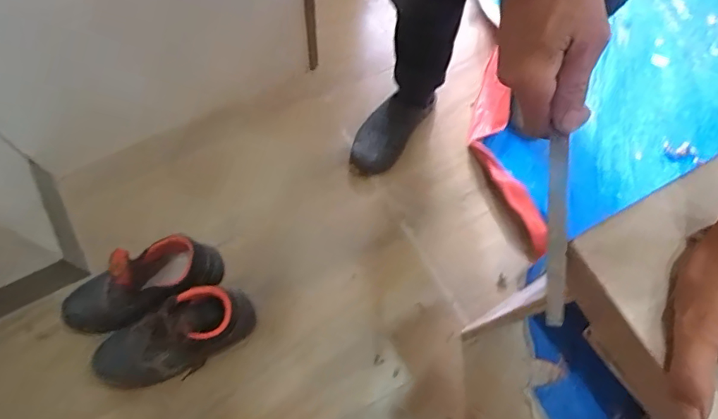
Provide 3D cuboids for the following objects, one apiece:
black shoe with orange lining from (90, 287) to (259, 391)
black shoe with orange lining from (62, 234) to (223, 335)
[{"bbox_3d":[-0.318,0.219,0.844,0.281,0.127,0.113,-23,71,-11],"label":"black shoe with orange lining"},{"bbox_3d":[-0.387,0.141,0.872,0.292,0.117,0.113,-18,70,-9],"label":"black shoe with orange lining"}]

